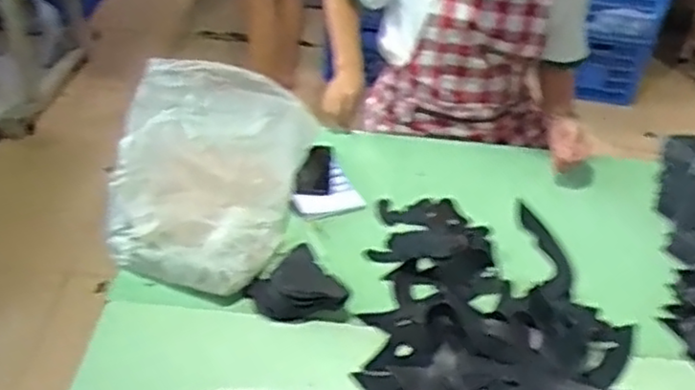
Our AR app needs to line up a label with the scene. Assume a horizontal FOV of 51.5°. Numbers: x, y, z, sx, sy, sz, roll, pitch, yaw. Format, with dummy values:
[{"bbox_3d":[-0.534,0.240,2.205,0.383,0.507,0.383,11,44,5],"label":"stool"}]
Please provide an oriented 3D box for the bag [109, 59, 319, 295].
[{"bbox_3d":[-0.241,-0.047,1.212,0.299,0.212,0.418,7,45,9],"label":"bag"}]

